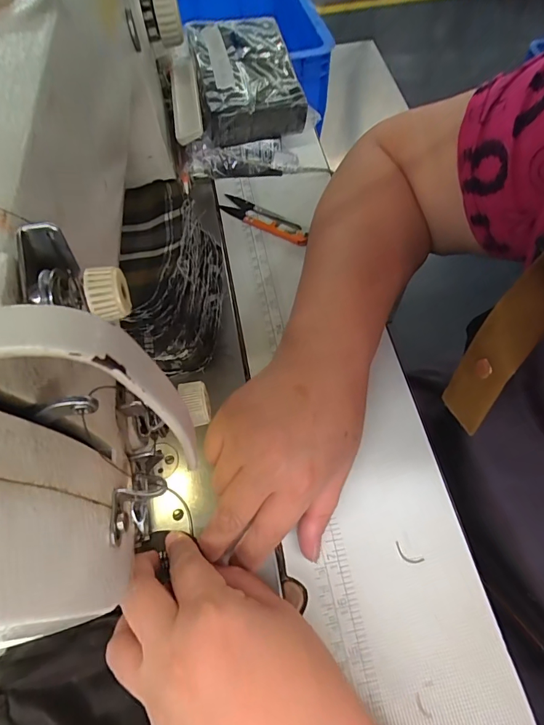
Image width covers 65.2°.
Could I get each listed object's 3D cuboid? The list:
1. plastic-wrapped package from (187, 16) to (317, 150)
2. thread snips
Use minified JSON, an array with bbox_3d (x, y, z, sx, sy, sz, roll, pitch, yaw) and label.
[{"bbox_3d":[-0.025,-0.292,0.434,0.103,0.041,0.157,-10,62,-4],"label":"plastic-wrapped package"},{"bbox_3d":[-0.007,-0.136,0.403,0.096,0.013,0.023,32,67,17],"label":"thread snips"}]

